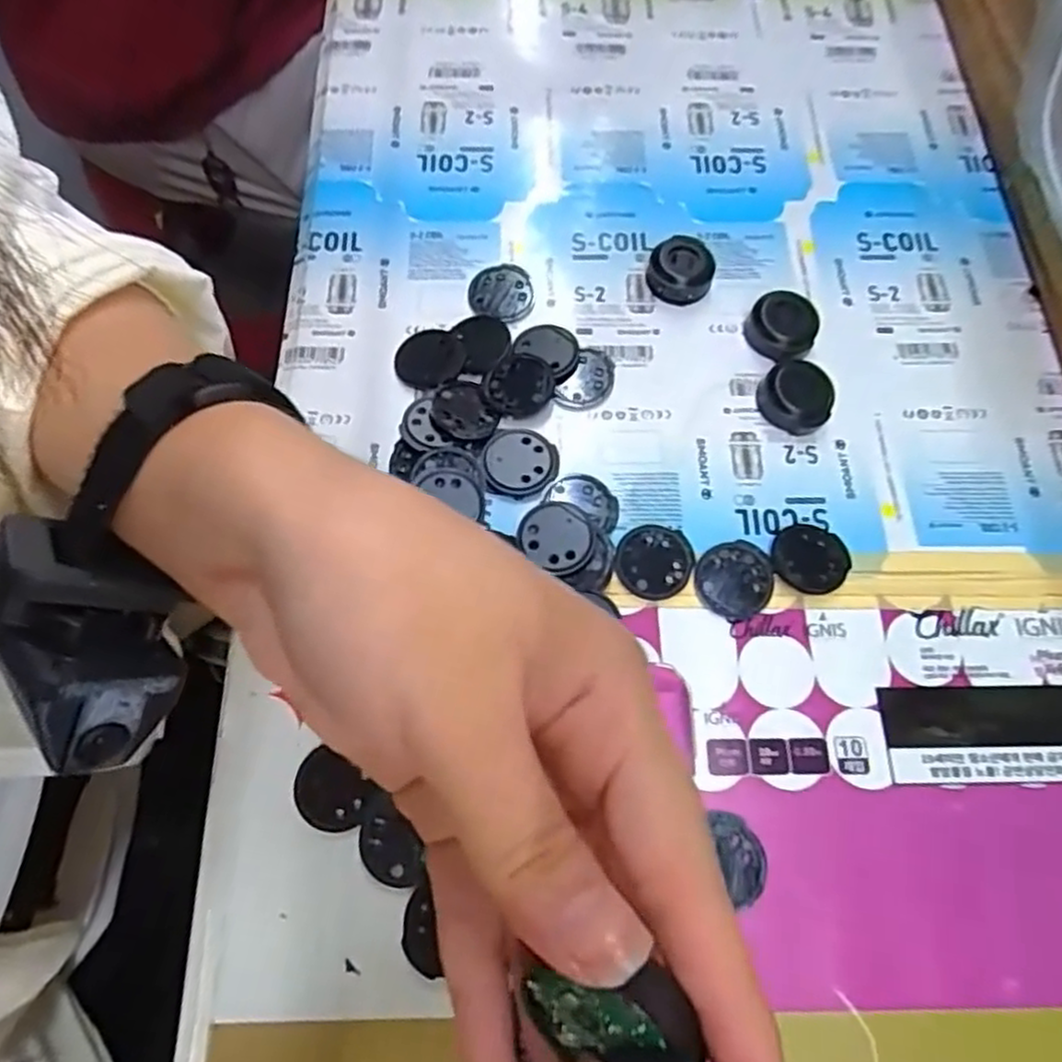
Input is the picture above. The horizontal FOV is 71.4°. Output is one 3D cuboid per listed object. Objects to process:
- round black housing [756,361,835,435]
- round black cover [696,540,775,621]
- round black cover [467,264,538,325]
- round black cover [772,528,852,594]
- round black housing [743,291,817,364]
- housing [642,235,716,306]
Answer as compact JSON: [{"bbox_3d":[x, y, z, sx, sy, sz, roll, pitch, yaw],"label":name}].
[{"bbox_3d":[0.112,-0.056,0.312,0.030,0.011,0.029,0,68,-1],"label":"round black housing"},{"bbox_3d":[0.079,0.018,0.286,0.029,0.004,0.031,0,68,-1],"label":"round black cover"},{"bbox_3d":[-0.013,-0.109,0.335,0.030,0.004,0.030,0,68,-1],"label":"round black cover"},{"bbox_3d":[0.111,0.011,0.290,0.029,0.004,0.027,0,68,-1],"label":"round black cover"},{"bbox_3d":[0.109,-0.088,0.325,0.030,0.014,0.029,0,68,-1],"label":"round black housing"},{"bbox_3d":[0.068,-0.119,0.337,0.029,0.014,0.031,0,68,-1],"label":"housing"}]

